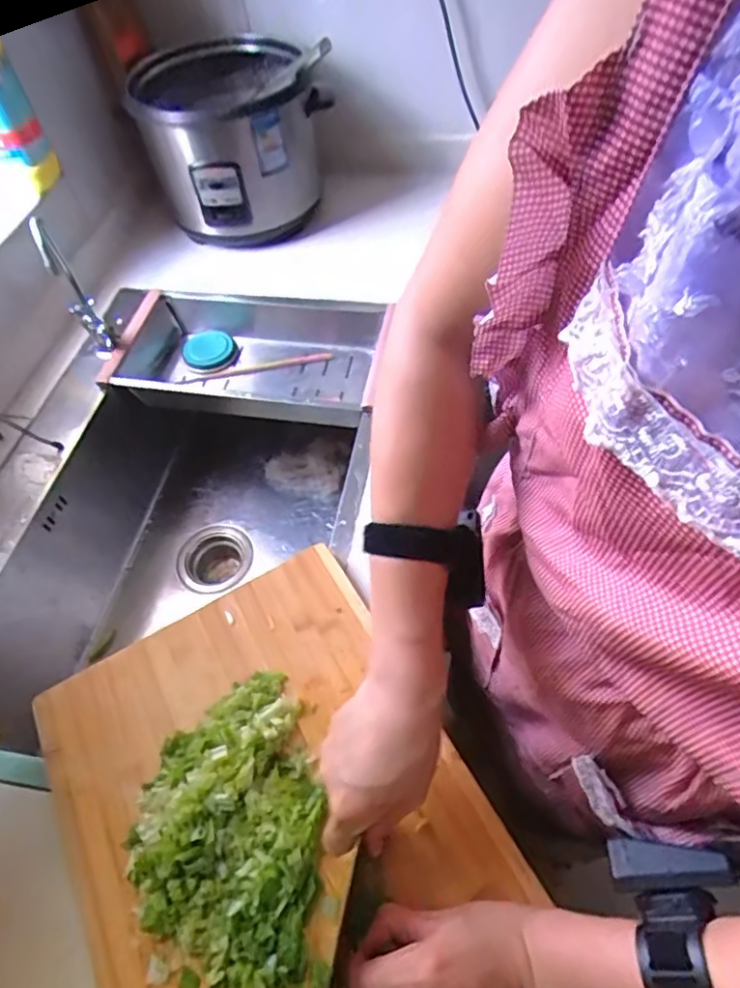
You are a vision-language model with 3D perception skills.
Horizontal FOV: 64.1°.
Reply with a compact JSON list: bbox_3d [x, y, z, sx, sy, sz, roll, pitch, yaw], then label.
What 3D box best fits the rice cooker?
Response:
[{"bbox_3d":[-0.207,-0.546,0.913,0.244,0.234,0.296,-20,56,-9],"label":"rice cooker"}]

